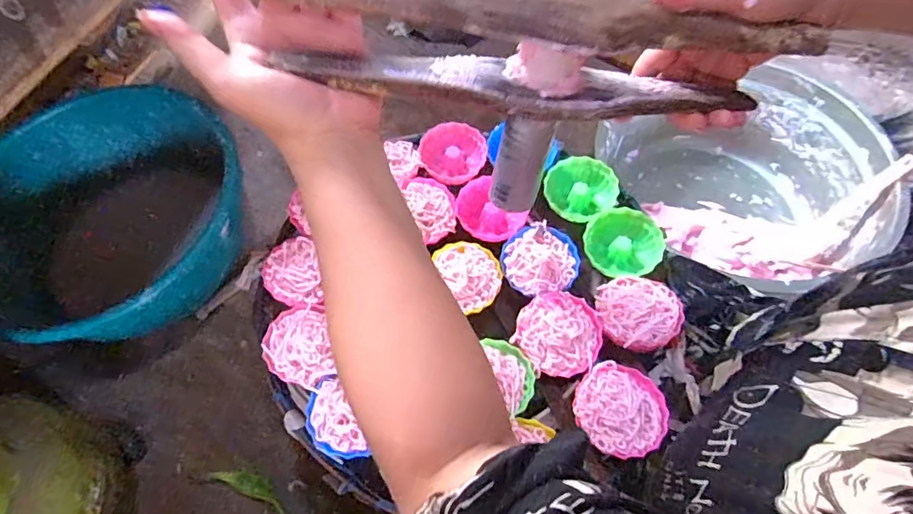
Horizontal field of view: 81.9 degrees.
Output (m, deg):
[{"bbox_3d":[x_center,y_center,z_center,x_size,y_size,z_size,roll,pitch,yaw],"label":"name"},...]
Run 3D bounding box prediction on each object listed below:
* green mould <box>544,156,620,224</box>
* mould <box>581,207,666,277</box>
[{"bbox_3d":[0.108,-0.059,0.467,0.058,0.028,0.057,-8,63,-1],"label":"green mould"},{"bbox_3d":[0.138,-0.011,0.440,0.061,0.026,0.055,17,65,11],"label":"mould"}]

